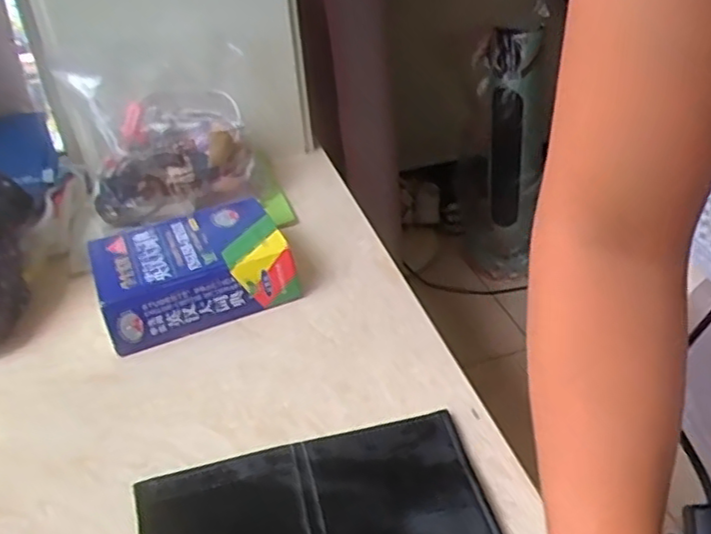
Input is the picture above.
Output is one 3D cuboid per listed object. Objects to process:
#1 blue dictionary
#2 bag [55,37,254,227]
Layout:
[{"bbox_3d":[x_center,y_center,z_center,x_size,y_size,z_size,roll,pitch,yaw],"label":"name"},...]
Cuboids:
[{"bbox_3d":[-0.187,0.000,0.778,0.208,0.073,0.155,-17,35,-16],"label":"blue dictionary"},{"bbox_3d":[-0.260,-0.193,0.941,0.246,0.181,0.156,-15,35,-13],"label":"bag"}]

